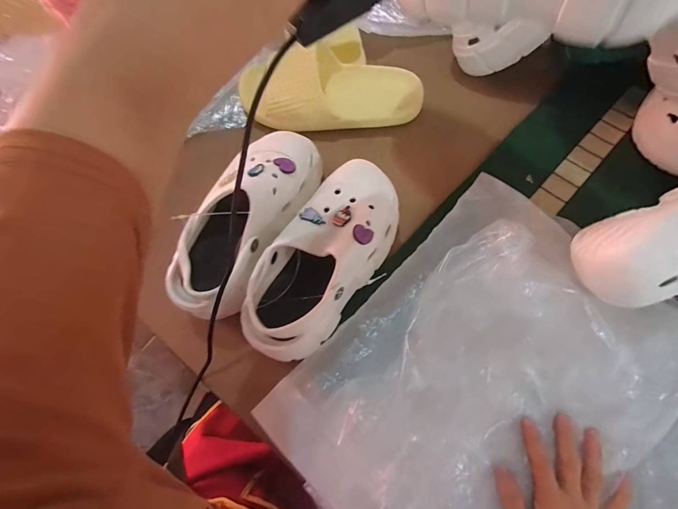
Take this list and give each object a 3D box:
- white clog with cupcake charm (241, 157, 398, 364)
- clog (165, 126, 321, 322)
[{"bbox_3d":[-0.016,0.005,0.392,0.099,0.081,0.229,32,75,13],"label":"white clog with cupcake charm"},{"bbox_3d":[-0.107,-0.046,0.393,0.103,0.099,0.233,19,72,9],"label":"clog"}]

